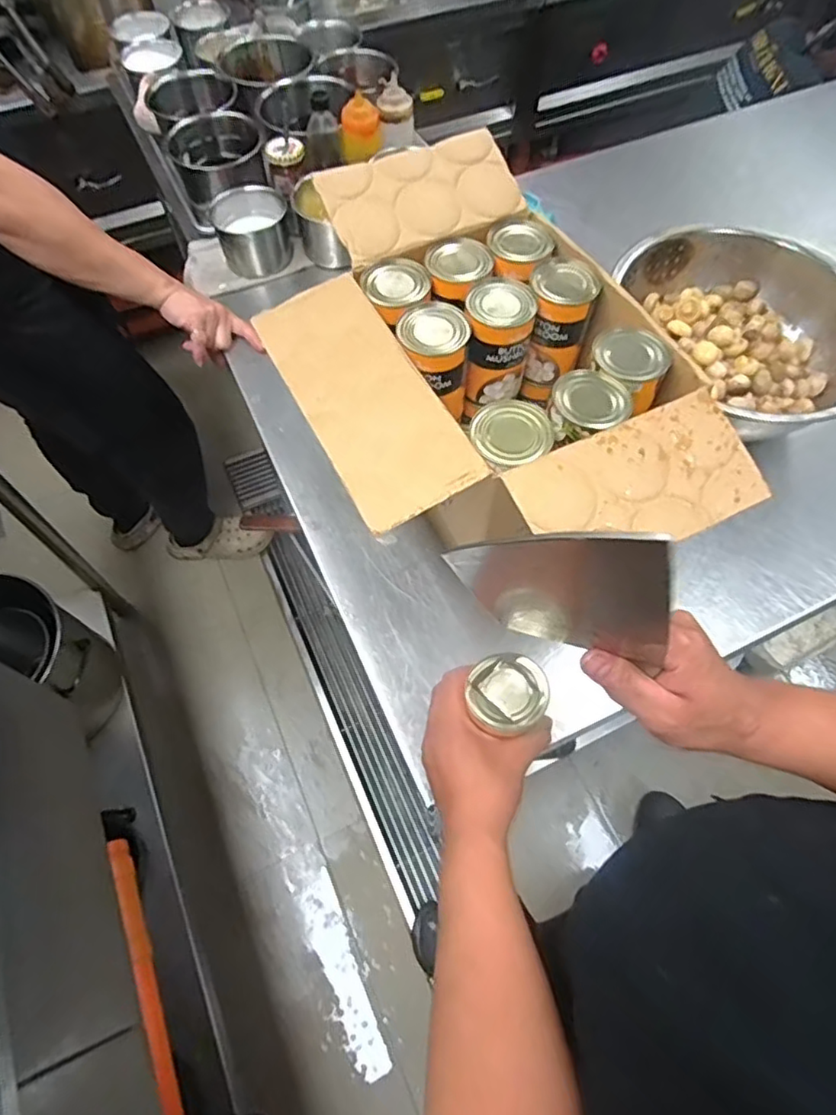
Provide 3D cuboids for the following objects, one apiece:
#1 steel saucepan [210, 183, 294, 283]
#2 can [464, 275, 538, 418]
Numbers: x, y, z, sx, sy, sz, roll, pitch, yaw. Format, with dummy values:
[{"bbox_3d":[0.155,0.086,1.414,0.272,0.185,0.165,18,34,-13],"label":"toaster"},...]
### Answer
[{"bbox_3d":[-0.254,-0.502,0.941,0.112,0.079,0.102,-14,63,-7],"label":"steel saucepan"},{"bbox_3d":[0.084,-0.224,0.651,0.070,0.116,0.080,13,63,7],"label":"can"}]

